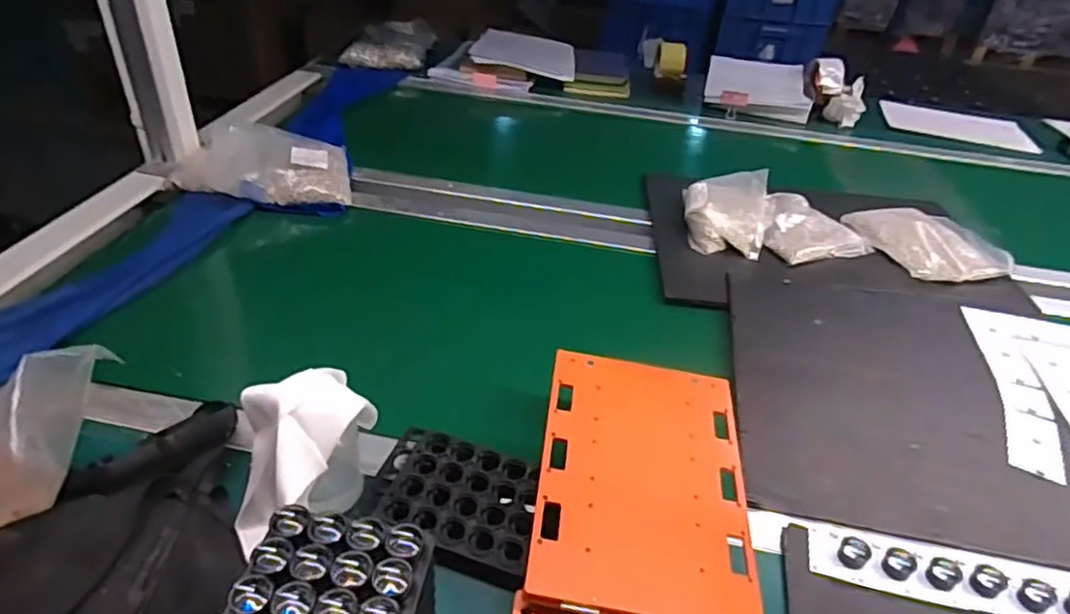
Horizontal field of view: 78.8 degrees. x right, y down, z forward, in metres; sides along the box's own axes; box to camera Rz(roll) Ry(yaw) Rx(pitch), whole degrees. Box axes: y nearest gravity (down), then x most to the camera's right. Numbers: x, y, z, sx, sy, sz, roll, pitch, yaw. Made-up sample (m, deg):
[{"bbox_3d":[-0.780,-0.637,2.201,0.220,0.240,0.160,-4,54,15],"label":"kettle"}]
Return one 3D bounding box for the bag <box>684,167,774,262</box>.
[{"bbox_3d":[0.272,-0.141,0.933,0.124,0.047,0.177,15,40,16],"label":"bag"}]

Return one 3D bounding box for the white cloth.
[{"bbox_3d":[-0.173,0.107,0.491,0.096,0.097,0.106,0,38,-3],"label":"white cloth"}]

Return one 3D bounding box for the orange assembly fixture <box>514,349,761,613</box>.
[{"bbox_3d":[0.070,0.218,0.437,0.159,0.066,0.460,6,38,4],"label":"orange assembly fixture"}]

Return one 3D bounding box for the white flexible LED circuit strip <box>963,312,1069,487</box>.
[{"bbox_3d":[0.521,0.083,0.708,0.060,0.006,0.271,13,39,13],"label":"white flexible LED circuit strip"}]

